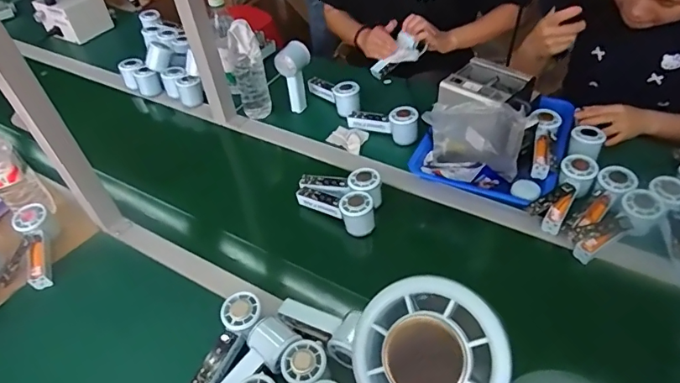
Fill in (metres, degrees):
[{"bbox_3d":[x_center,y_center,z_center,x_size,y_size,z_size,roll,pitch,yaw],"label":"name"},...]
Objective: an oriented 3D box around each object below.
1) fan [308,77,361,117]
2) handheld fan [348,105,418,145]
[{"bbox_3d":[-0.011,-0.223,1.062,0.058,0.054,0.159,-34,51,-23],"label":"fan"},{"bbox_3d":[0.087,-0.143,0.974,0.151,0.056,0.048,12,49,17],"label":"handheld fan"}]

